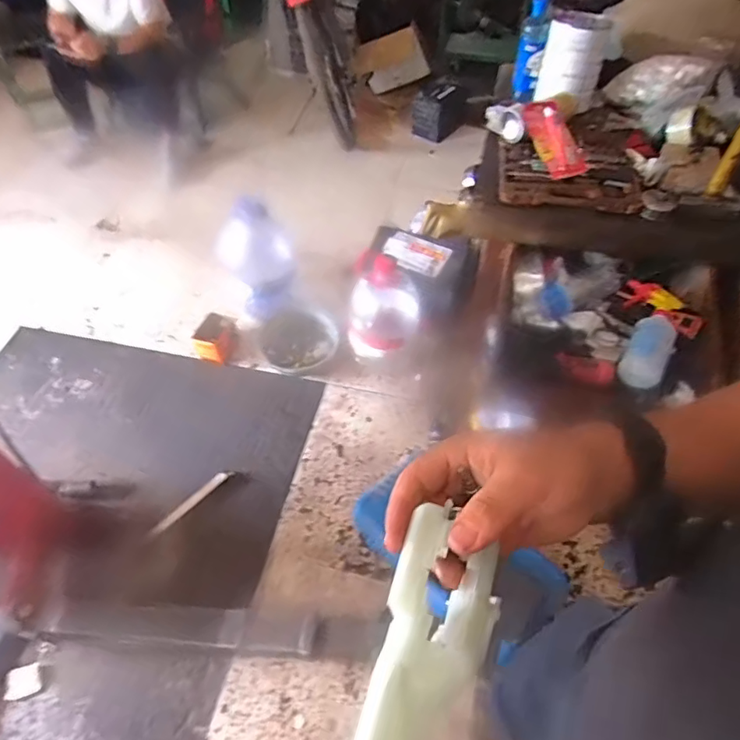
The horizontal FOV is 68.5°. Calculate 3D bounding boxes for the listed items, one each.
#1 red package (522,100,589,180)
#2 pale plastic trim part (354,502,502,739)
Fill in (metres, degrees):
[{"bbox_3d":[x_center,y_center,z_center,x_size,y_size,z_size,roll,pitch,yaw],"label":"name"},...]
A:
[{"bbox_3d":[0.387,-0.477,1.134,0.087,0.032,0.183,-11,68,-8],"label":"red package"},{"bbox_3d":[0.017,0.190,0.267,0.053,0.050,0.235,15,63,12],"label":"pale plastic trim part"}]

